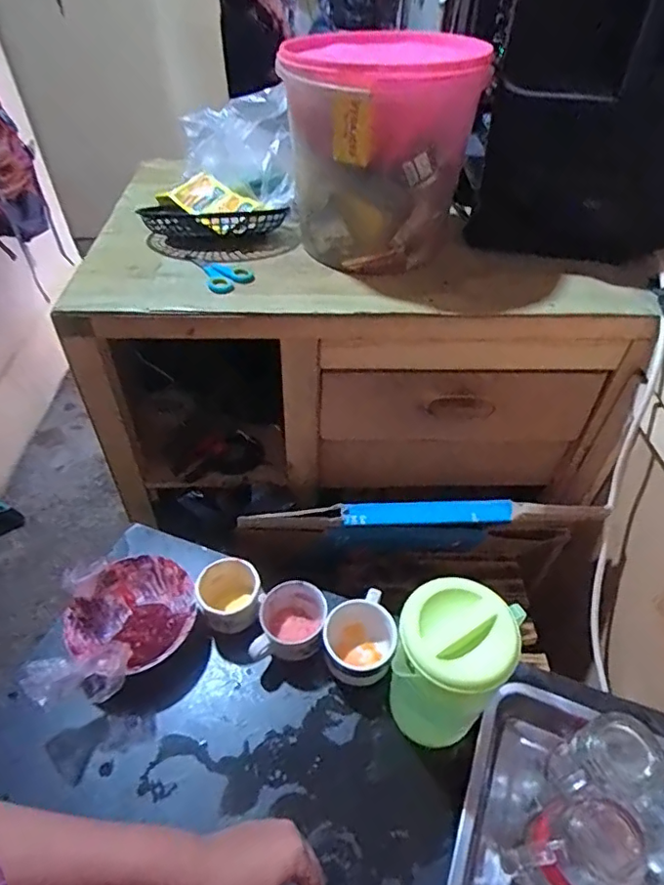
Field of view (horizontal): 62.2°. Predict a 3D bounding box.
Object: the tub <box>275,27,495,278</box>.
[{"bbox_3d":[0.058,-0.383,0.734,0.222,0.234,0.211,0,47,0],"label":"tub"}]

